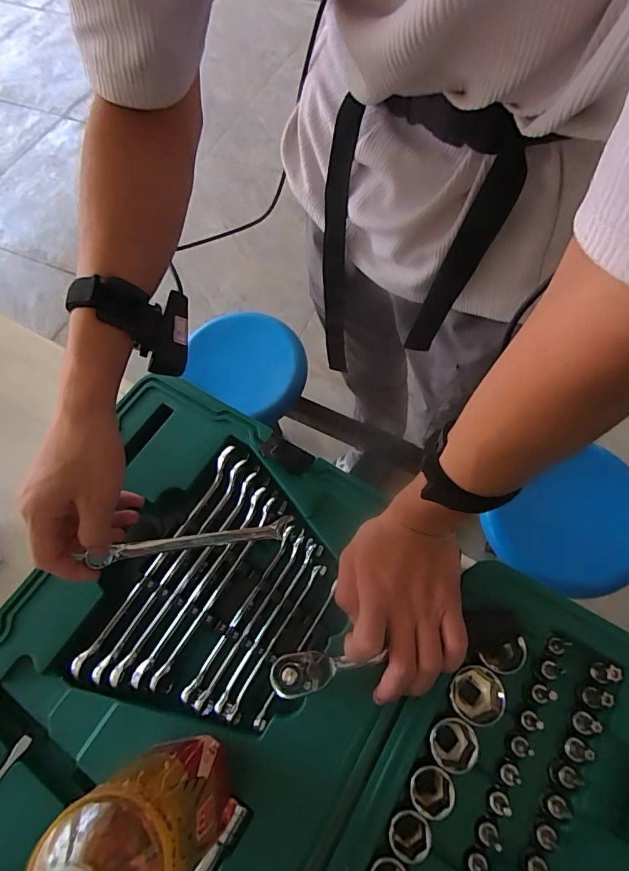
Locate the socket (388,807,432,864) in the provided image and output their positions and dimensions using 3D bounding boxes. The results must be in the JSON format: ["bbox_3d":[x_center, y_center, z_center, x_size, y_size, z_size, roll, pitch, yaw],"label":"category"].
[{"bbox_3d":[0.067,0.285,0.318,0.028,0.031,0.027,-1,66,2],"label":"socket"}]

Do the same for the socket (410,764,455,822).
[{"bbox_3d":[0.086,0.263,0.328,0.030,0.027,0.033,-1,66,2],"label":"socket"}]

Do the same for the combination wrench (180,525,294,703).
[{"bbox_3d":[-0.064,0.152,0.389,0.010,0.010,0.165,28,71,14],"label":"combination wrench"}]

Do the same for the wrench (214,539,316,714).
[{"bbox_3d":[-0.039,0.163,0.385,0.010,0.009,0.156,27,70,14],"label":"wrench"}]

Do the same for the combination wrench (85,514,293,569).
[{"bbox_3d":[-0.100,0.092,0.386,0.175,0.013,0.019,-4,64,-25],"label":"combination wrench"}]

